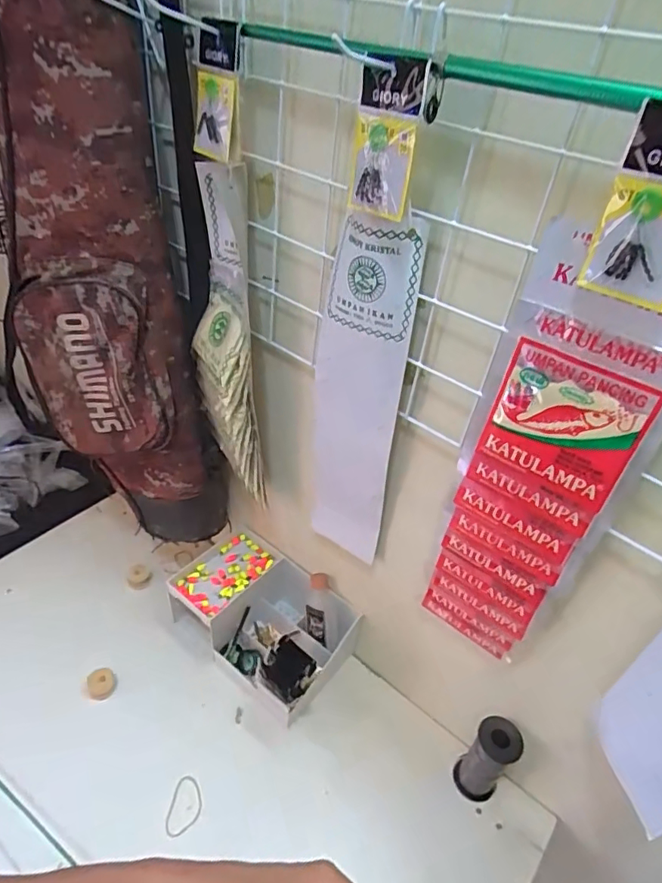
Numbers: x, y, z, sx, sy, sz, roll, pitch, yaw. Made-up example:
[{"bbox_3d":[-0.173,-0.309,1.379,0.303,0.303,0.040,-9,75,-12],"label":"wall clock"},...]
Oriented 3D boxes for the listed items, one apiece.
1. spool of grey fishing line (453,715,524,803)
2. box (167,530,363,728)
[{"bbox_3d":[0.183,0.371,0.631,0.051,0.120,0.051,34,46,29],"label":"spool of grey fishing line"},{"bbox_3d":[-0.089,0.245,0.758,0.237,0.108,0.165,33,46,28],"label":"box"}]

